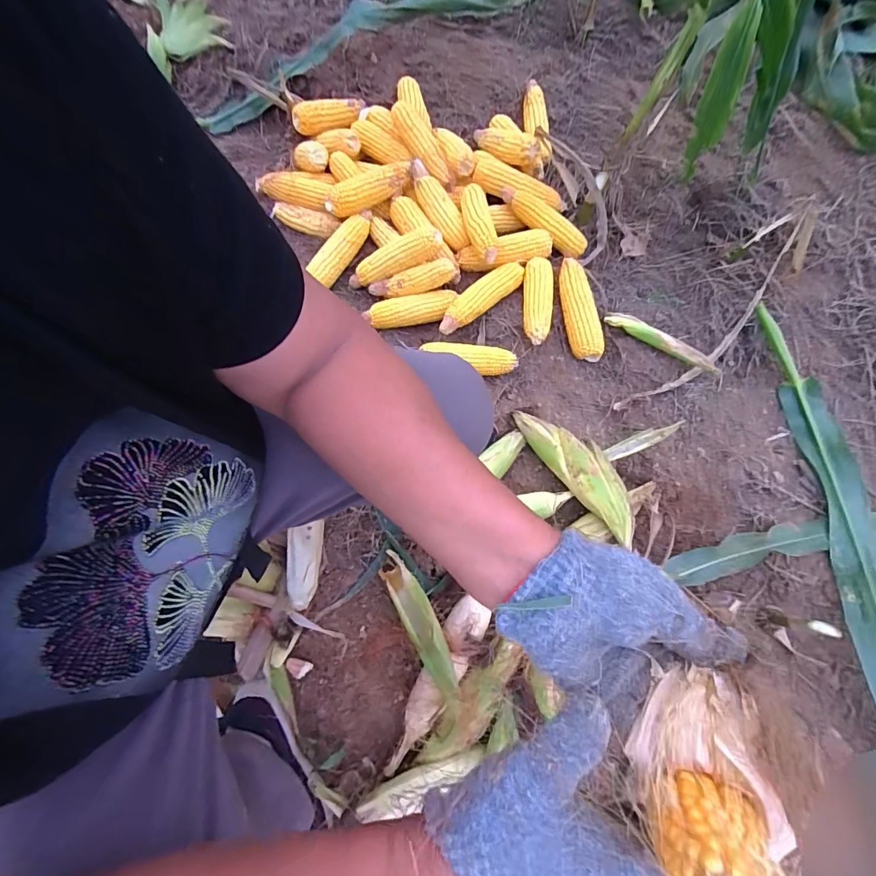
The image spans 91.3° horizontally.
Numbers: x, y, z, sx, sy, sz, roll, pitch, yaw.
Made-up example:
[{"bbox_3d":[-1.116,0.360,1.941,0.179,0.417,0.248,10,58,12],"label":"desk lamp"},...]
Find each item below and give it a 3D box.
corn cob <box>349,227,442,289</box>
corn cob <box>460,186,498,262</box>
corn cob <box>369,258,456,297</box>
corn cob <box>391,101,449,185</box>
[{"bbox_3d":[-0.084,-0.362,0.850,0.191,0.044,0.063,-20,70,20],"label":"corn cob"},{"bbox_3d":[0.084,-0.434,0.871,0.057,0.056,0.172,-10,70,-5],"label":"corn cob"},{"bbox_3d":[-0.045,-0.316,0.854,0.156,0.040,0.044,-11,70,13],"label":"corn cob"},{"bbox_3d":[-0.037,-0.641,0.928,0.062,0.051,0.217,-20,71,-9],"label":"corn cob"}]

